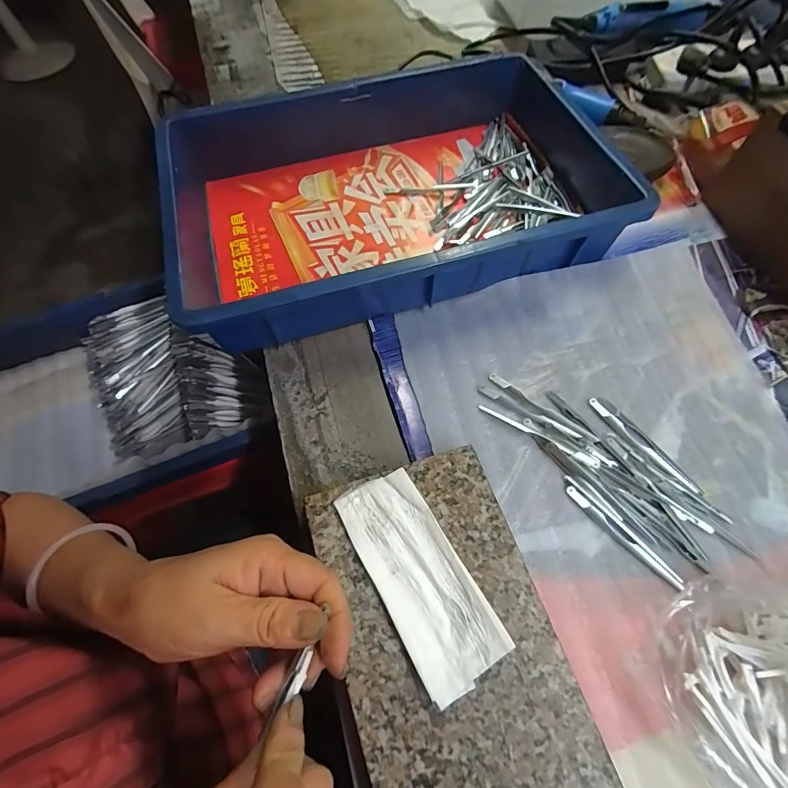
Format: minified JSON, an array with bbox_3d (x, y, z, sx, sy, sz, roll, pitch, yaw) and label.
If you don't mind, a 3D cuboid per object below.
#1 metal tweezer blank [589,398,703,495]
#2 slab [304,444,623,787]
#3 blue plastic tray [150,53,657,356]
[{"bbox_3d":[0.210,0.041,0.326,0.016,0.004,0.104,-36,70,-15],"label":"metal tweezer blank"},{"bbox_3d":[0.036,0.167,0.253,0.130,0.033,0.238,-18,66,-7],"label":"slab"},{"bbox_3d":[-0.001,-0.212,0.406,0.445,0.076,0.287,-15,66,-6],"label":"blue plastic tray"}]

